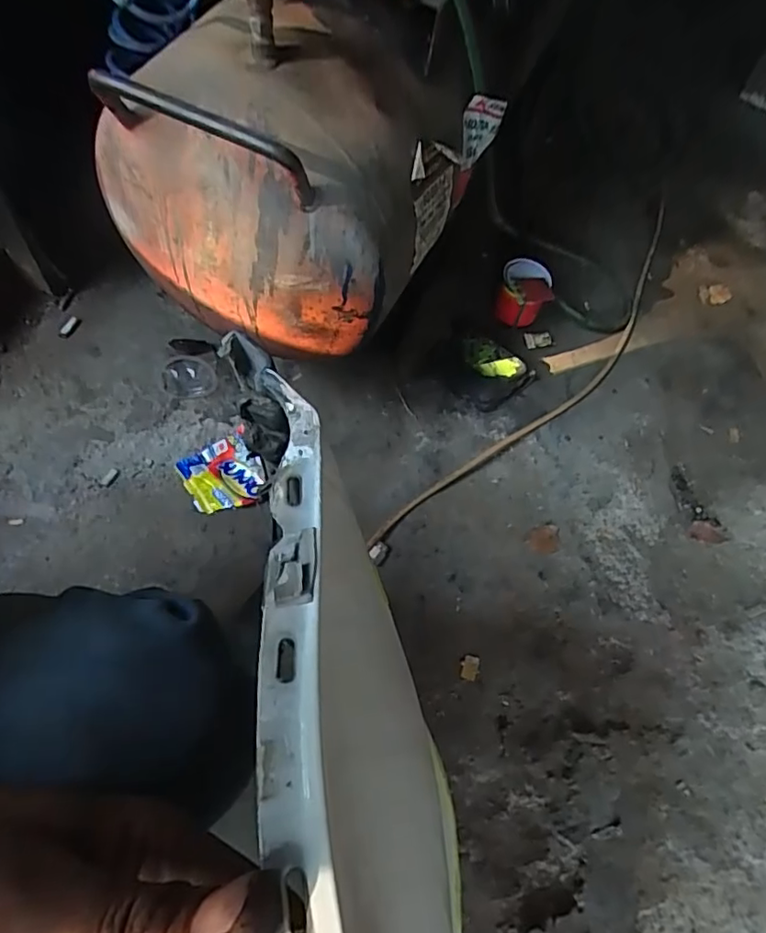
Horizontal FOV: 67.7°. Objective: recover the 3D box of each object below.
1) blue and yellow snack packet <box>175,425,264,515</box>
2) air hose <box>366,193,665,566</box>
[{"bbox_3d":[-0.205,0.011,0.733,0.095,0.022,0.103,-26,64,-17],"label":"blue and yellow snack packet"},{"bbox_3d":[0.279,-0.151,0.857,0.106,0.029,0.840,36,64,17],"label":"air hose"}]

